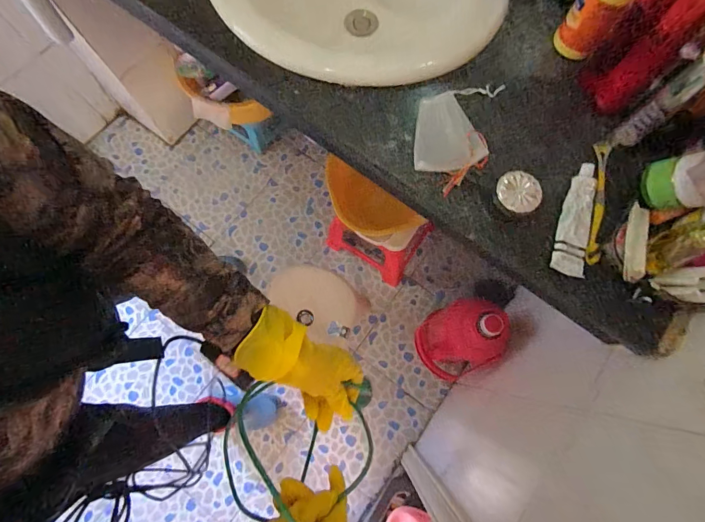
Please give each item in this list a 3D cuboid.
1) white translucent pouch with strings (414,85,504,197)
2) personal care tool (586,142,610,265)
[{"bbox_3d":[0.139,-0.177,0.505,0.101,0.020,0.166,12,76,3],"label":"white translucent pouch with strings"},{"bbox_3d":[0.322,-0.079,0.480,0.018,0.015,0.175,14,76,4],"label":"personal care tool"}]

